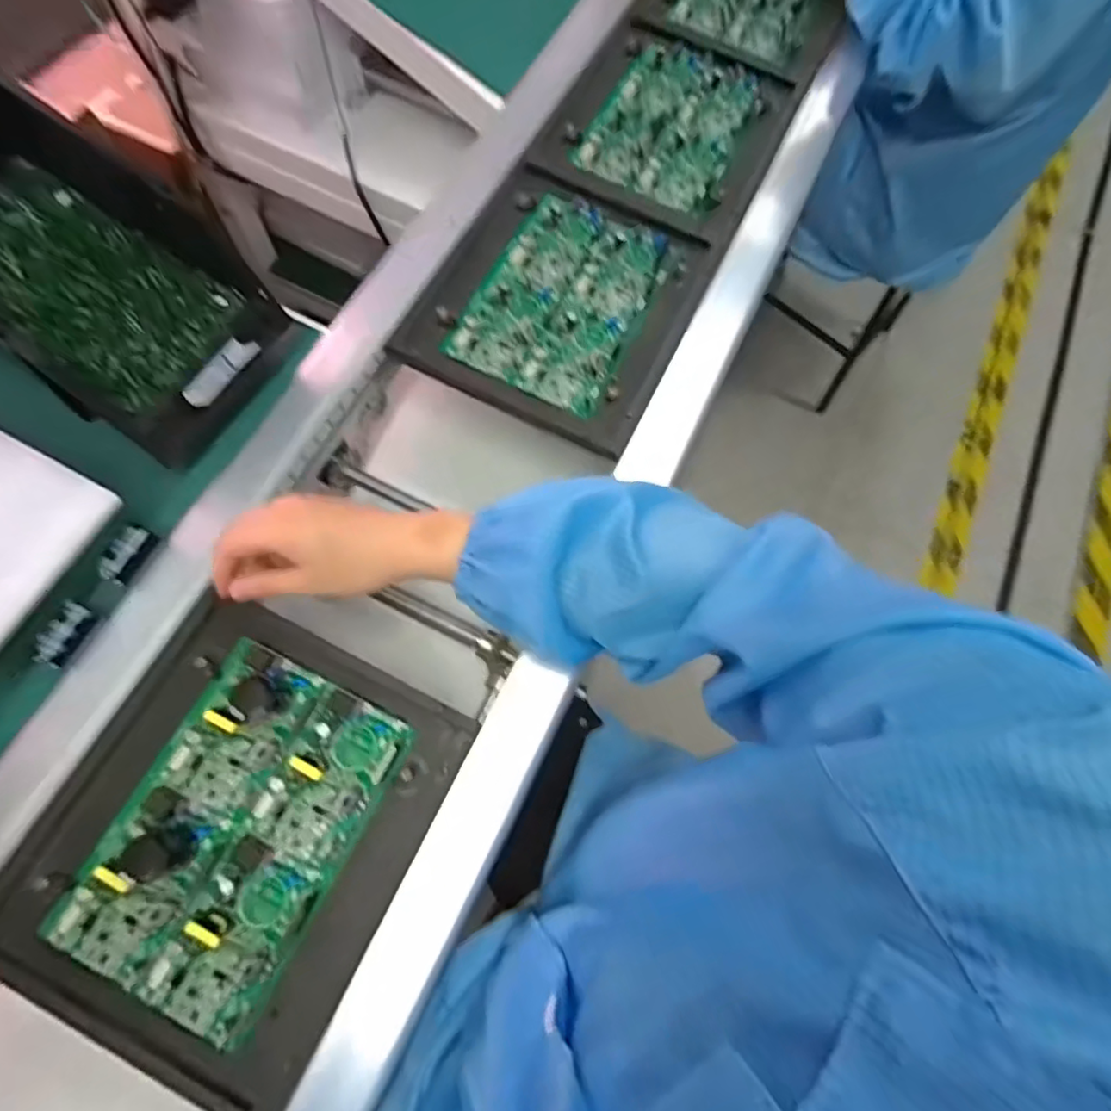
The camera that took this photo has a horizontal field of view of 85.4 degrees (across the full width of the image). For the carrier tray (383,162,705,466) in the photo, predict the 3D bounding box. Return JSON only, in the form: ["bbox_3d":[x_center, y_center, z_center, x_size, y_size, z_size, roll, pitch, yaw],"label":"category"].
[{"bbox_3d":[0.008,-0.242,0.575,0.219,0.026,0.251,26,72,6],"label":"carrier tray"}]

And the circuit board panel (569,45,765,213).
[{"bbox_3d":[0.130,-0.471,0.653,0.151,0.014,0.210,25,72,6],"label":"circuit board panel"}]

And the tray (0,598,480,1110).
[{"bbox_3d":[-0.214,0.184,0.406,0.224,0.029,0.263,26,71,6],"label":"tray"}]

